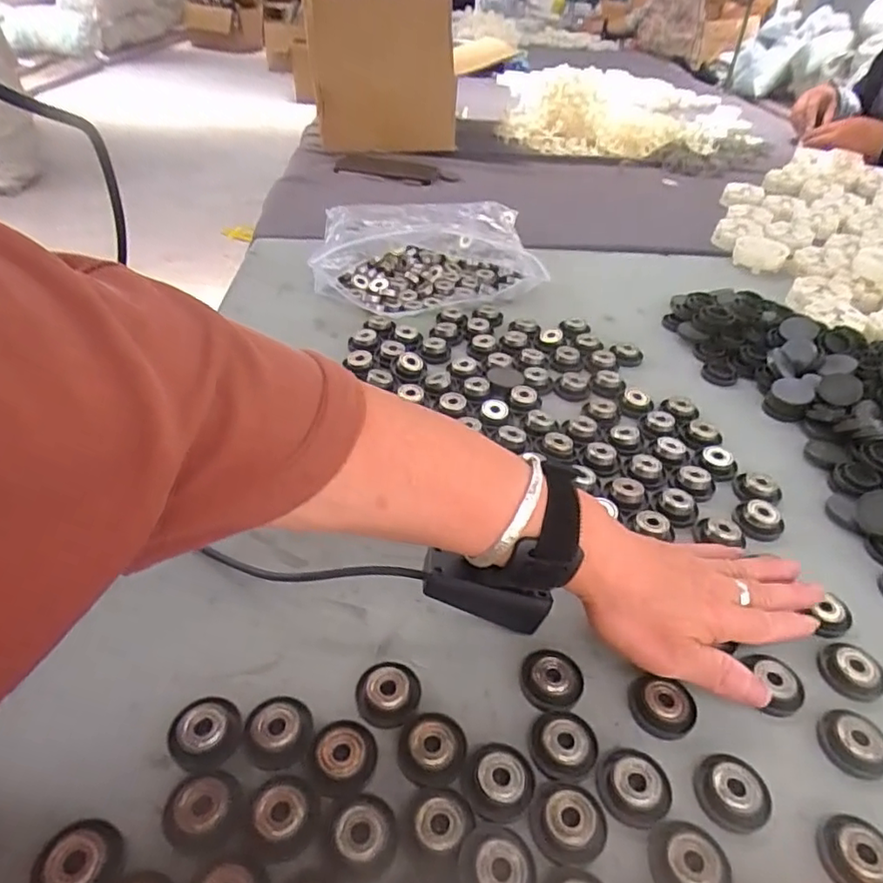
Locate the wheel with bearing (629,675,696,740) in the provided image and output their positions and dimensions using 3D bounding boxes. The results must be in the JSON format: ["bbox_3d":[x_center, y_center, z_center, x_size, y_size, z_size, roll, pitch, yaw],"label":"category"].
[{"bbox_3d":[0.114,0.137,0.311,0.032,0.008,0.027,21,43,19],"label":"wheel with bearing"}]

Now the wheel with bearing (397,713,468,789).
[{"bbox_3d":[-0.004,0.145,0.288,0.031,0.006,0.032,2,40,-2],"label":"wheel with bearing"}]

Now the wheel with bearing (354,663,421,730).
[{"bbox_3d":[-0.027,0.128,0.308,0.032,0.008,0.032,2,40,-2],"label":"wheel with bearing"}]

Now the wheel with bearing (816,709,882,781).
[{"bbox_3d":[0.207,0.151,0.302,0.027,0.010,0.032,-23,47,-29],"label":"wheel with bearing"}]

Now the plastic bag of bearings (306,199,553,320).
[{"bbox_3d":[-0.020,-0.229,0.703,0.236,0.044,0.239,0,40,-5],"label":"plastic bag of bearings"}]

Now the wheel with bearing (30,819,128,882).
[{"bbox_3d":[-0.146,0.171,0.243,0.029,0.011,0.032,21,43,20],"label":"wheel with bearing"}]

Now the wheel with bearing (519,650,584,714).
[{"bbox_3d":[0.058,0.126,0.319,0.032,0.008,0.032,2,40,-2],"label":"wheel with bearing"}]

